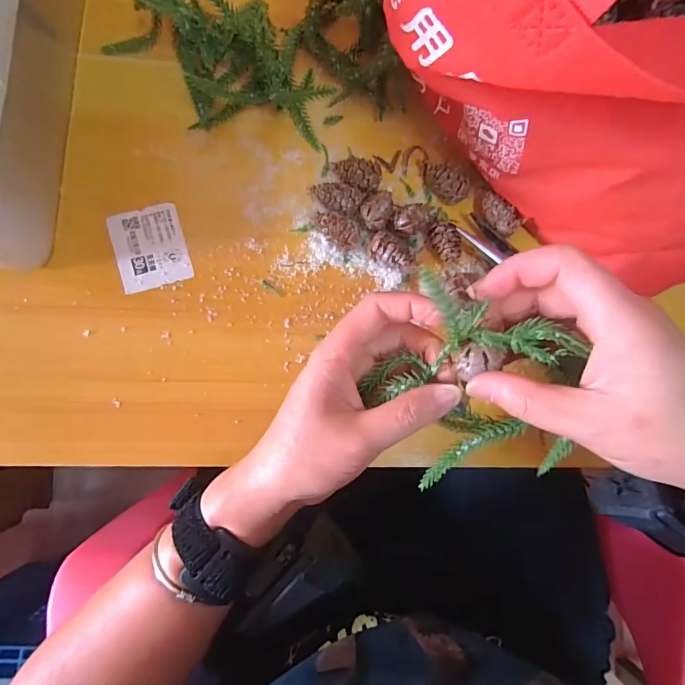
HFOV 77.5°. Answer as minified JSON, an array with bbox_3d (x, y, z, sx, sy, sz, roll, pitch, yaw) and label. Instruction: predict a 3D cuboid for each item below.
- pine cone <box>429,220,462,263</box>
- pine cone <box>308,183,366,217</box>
[{"bbox_3d":[0.076,-0.073,0.316,0.018,0.022,0.029,-26,87,-7],"label":"pine cone"},{"bbox_3d":[-0.005,-0.104,0.311,0.039,0.020,0.020,15,83,-3],"label":"pine cone"}]

